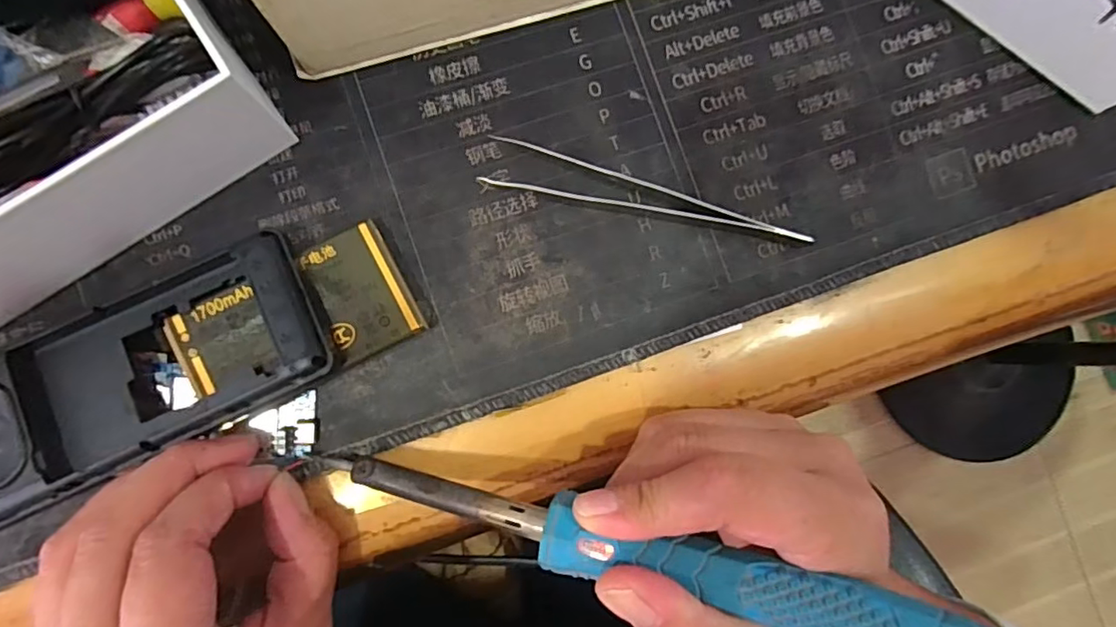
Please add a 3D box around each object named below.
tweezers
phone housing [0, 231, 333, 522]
[{"bbox_3d":[0.036,-0.048,0.219,0.127,0.010,0.019,10,88,-6],"label":"tweezers"},{"bbox_3d":[-0.138,0.021,0.191,0.119,0.025,0.052,-26,91,-6],"label":"phone housing"}]

